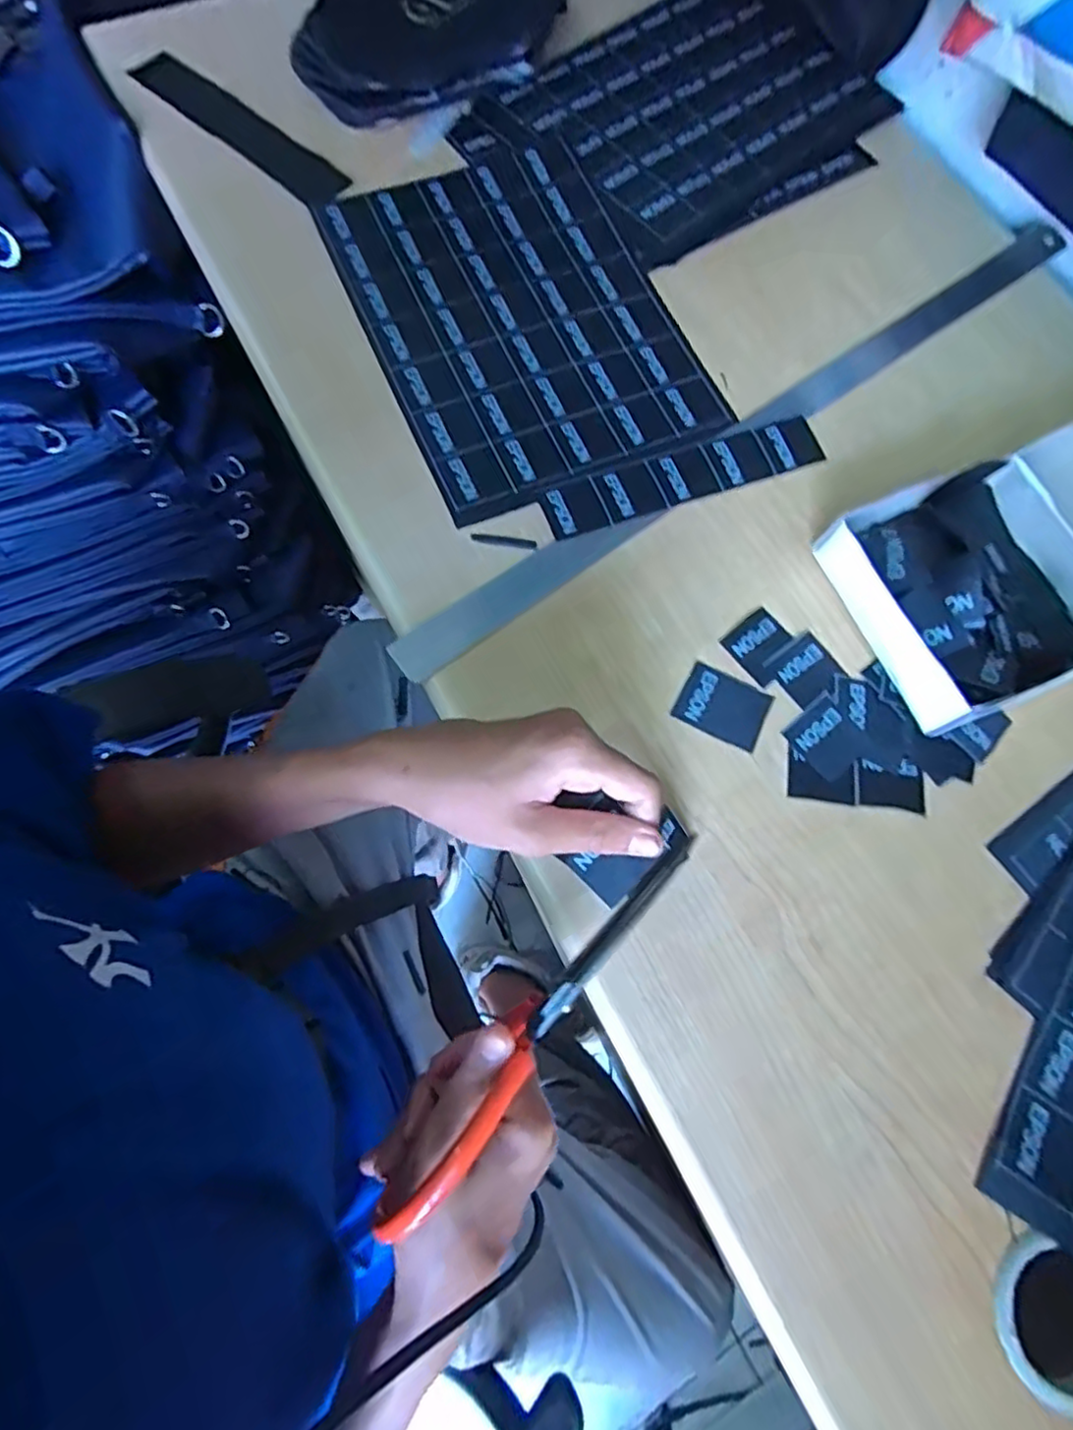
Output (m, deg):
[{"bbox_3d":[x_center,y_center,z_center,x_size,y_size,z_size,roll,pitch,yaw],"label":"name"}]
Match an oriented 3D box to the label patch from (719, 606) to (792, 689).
[{"bbox_3d":[0.137,-0.042,0.397,0.039,0.004,0.038,-39,78,-11],"label":"label patch"}]

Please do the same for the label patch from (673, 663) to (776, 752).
[{"bbox_3d":[0.109,-0.006,0.382,0.050,0.004,0.038,26,75,6],"label":"label patch"}]

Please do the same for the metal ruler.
[{"bbox_3d":[0.165,-0.203,0.454,0.617,0.005,0.028,-36,84,-13],"label":"metal ruler"}]

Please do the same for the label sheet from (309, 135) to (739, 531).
[{"bbox_3d":[-0.014,-0.285,0.468,0.204,0.011,0.290,-23,75,-8],"label":"label sheet"}]

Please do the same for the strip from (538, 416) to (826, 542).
[{"bbox_3d":[0.098,-0.158,0.434,0.195,0.004,0.039,-19,78,-10],"label":"strip"}]

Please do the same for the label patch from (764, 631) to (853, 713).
[{"bbox_3d":[0.163,-0.027,0.396,0.040,0.004,0.035,-36,78,-11],"label":"label patch"}]

